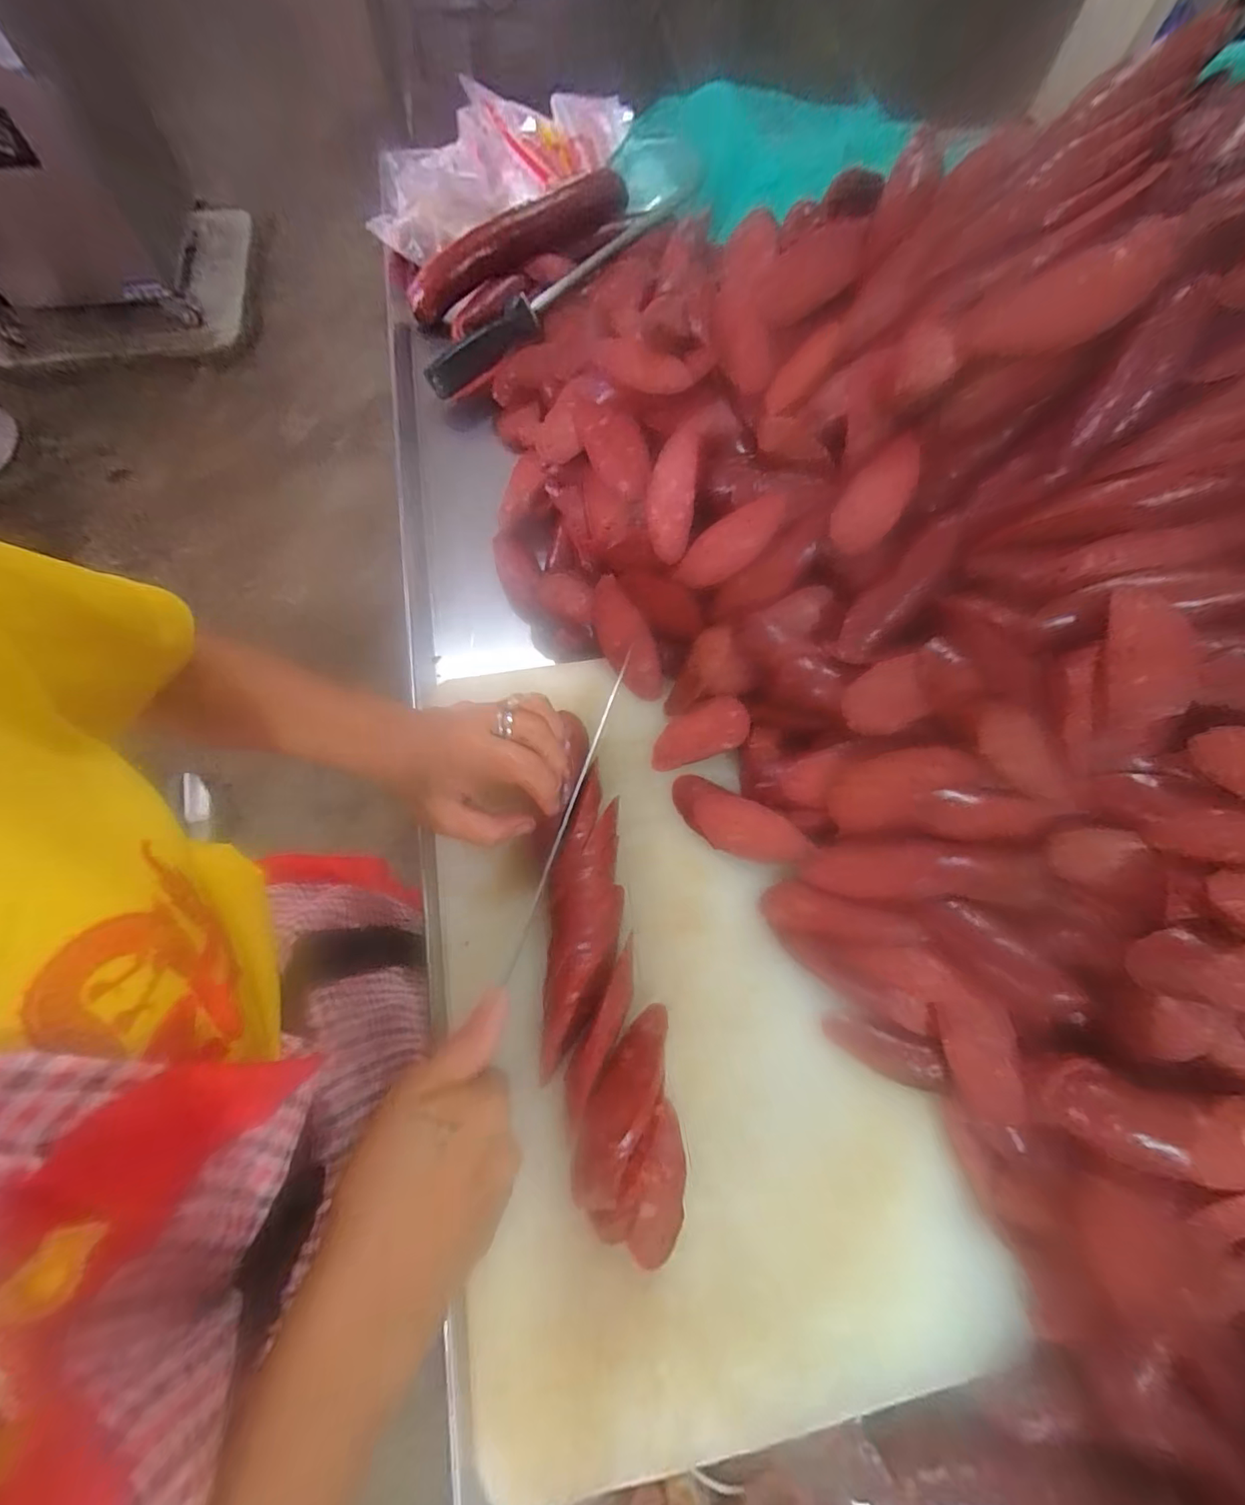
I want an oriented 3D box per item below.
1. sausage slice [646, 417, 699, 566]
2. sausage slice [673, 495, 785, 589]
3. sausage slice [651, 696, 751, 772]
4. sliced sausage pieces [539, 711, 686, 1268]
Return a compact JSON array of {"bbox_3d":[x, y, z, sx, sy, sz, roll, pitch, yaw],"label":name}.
[{"bbox_3d":[0.037,-0.186,0.379,0.038,0.015,0.098,6,95,36],"label":"sausage slice"},{"bbox_3d":[0.073,-0.141,0.360,0.082,0.008,0.031,-33,72,21],"label":"sausage slice"},{"bbox_3d":[0.053,-0.012,0.370,0.072,0.007,0.035,-28,73,8],"label":"sausage slice"},{"bbox_3d":[-0.017,0.115,0.305,0.062,0.026,0.281,-8,73,-5],"label":"sliced sausage pieces"}]

